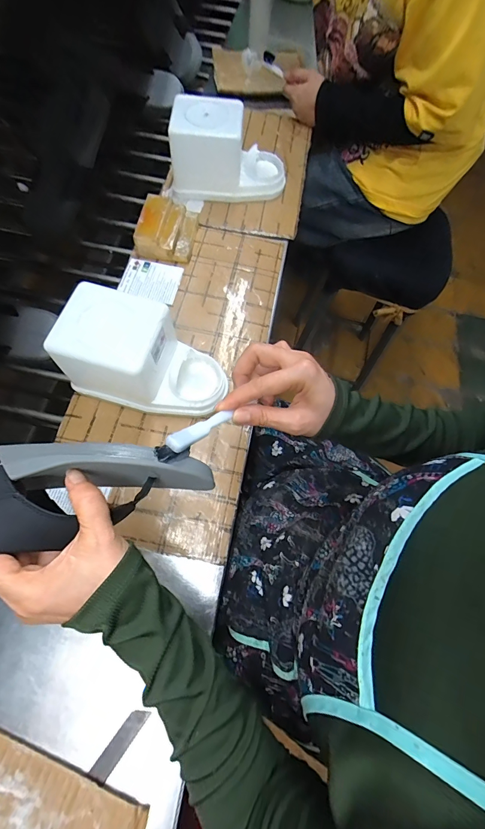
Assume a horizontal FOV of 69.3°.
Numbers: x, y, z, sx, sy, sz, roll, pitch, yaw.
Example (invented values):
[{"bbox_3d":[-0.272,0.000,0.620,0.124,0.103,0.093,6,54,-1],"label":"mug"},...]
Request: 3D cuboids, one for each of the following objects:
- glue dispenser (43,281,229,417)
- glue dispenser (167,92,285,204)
[{"bbox_3d":[-0.111,-0.061,0.419,0.179,0.110,0.106,18,68,3],"label":"glue dispenser"},{"bbox_3d":[-0.021,-0.425,0.577,0.172,0.106,0.096,15,68,2],"label":"glue dispenser"}]

